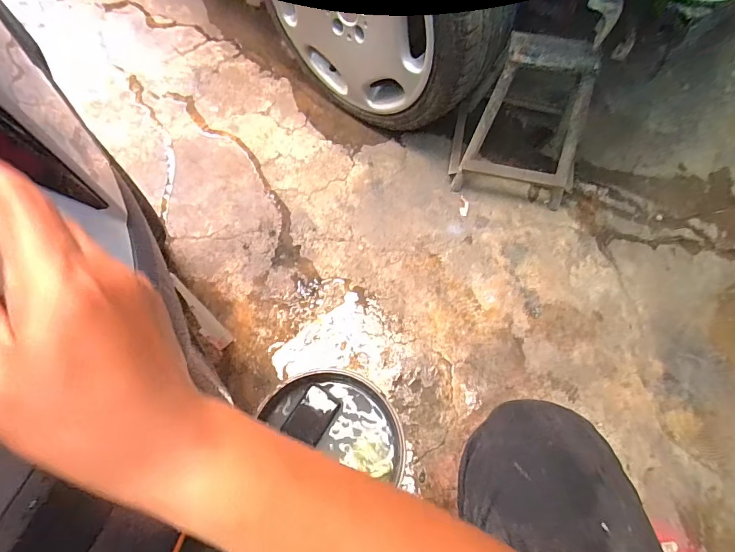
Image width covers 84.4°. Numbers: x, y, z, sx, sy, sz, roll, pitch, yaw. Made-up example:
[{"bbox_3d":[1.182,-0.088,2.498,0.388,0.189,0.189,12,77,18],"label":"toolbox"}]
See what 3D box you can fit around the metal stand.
[{"bbox_3d":[0.363,-0.360,0.898,0.289,0.349,0.212,11,67,3],"label":"metal stand"}]

